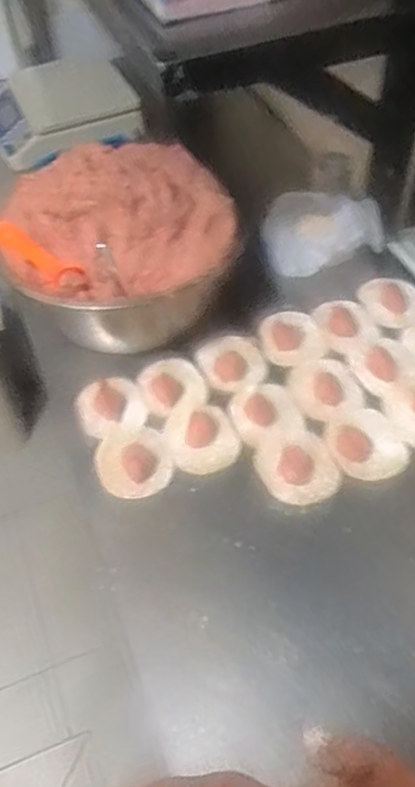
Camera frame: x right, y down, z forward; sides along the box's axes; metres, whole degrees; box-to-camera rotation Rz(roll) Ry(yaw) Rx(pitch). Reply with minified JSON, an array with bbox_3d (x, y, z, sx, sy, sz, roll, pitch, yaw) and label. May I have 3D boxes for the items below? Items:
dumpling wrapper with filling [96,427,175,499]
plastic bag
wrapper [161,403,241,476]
[{"bbox_3d":[-0.075,0.070,0.654,0.073,0.014,0.070,-2,52,3],"label":"dumpling wrapper with filling"},{"bbox_3d":[0.144,-0.213,0.818,0.144,0.084,0.095,-13,52,-5],"label":"plastic bag"},{"bbox_3d":[-0.006,0.044,0.668,0.071,0.009,0.079,-19,53,-10],"label":"wrapper"}]

